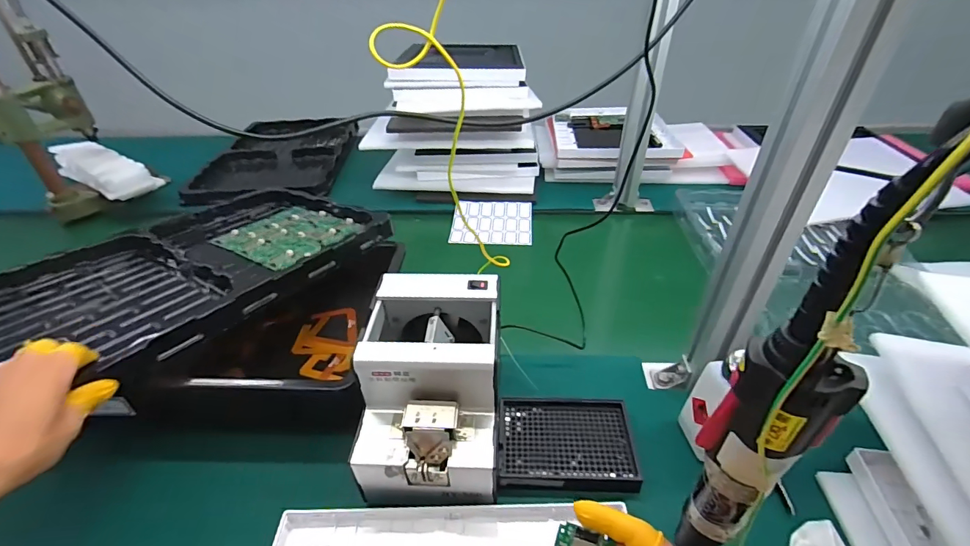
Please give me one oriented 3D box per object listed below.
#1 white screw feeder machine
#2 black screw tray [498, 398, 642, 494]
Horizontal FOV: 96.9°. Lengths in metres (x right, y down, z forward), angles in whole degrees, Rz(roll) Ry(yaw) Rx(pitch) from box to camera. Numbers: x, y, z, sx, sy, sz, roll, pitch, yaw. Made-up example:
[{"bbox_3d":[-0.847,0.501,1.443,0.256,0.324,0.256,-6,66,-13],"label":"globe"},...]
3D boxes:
[{"bbox_3d":[-0.049,0.110,0.426,0.124,0.138,0.172,1,38,3],"label":"white screw feeder machine"},{"bbox_3d":[0.084,0.174,0.445,0.137,0.015,0.096,2,38,4],"label":"black screw tray"}]

